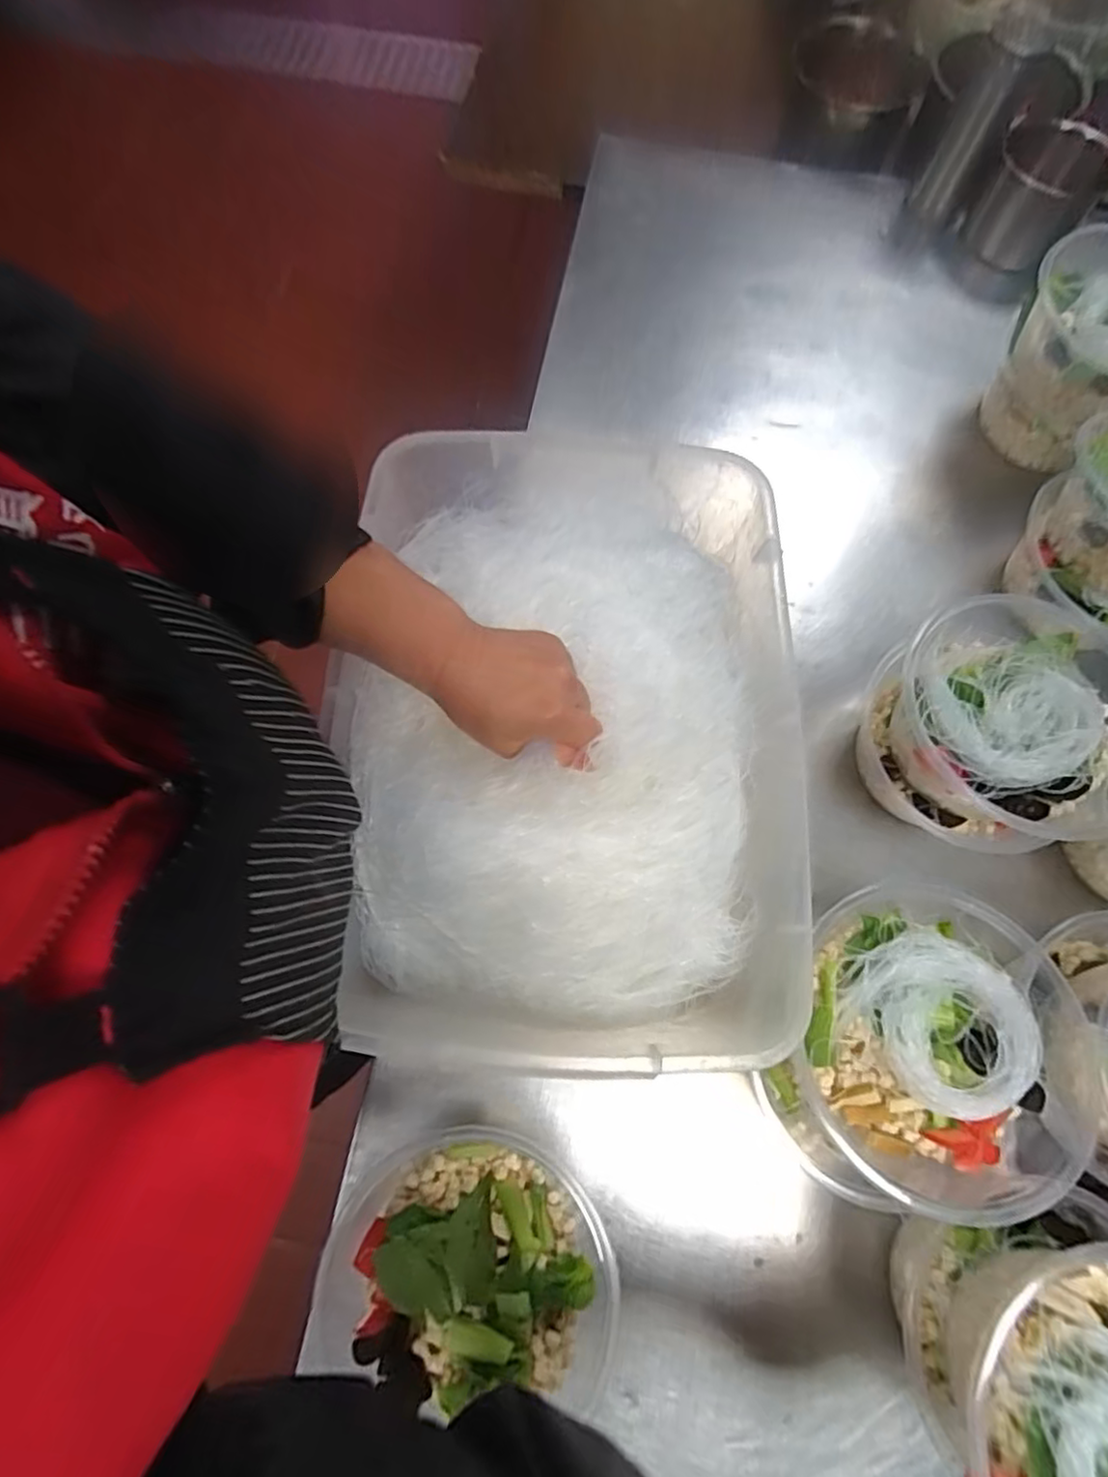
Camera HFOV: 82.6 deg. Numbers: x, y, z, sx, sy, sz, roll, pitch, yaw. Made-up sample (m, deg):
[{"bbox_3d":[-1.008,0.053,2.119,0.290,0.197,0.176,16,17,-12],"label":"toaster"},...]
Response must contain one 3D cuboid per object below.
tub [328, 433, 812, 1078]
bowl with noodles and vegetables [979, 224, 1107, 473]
[{"bbox_3d":[0.010,0.005,0.452,0.293,0.139,0.421,2,73,-1],"label":"tub"},{"bbox_3d":[0.478,-0.338,0.568,0.157,0.138,0.135,42,76,11],"label":"bowl with noodles and vegetables"}]

